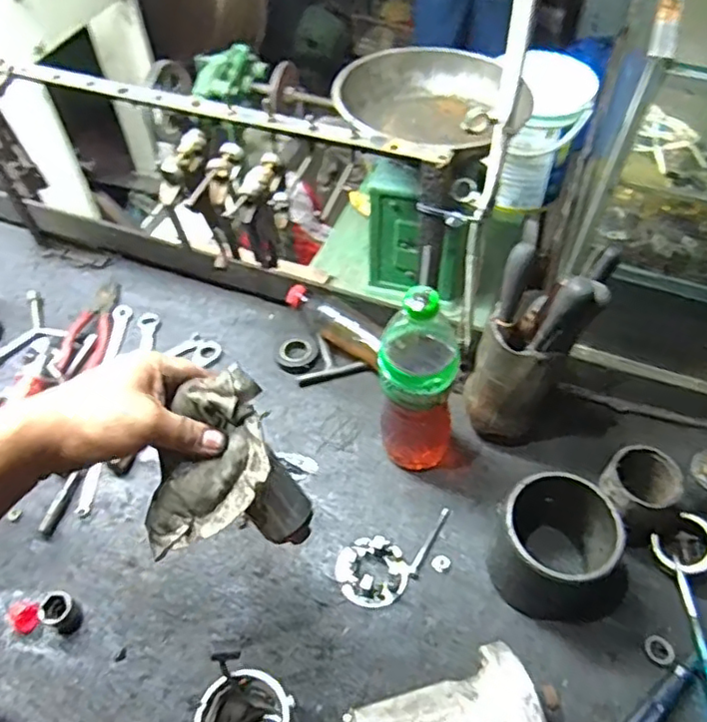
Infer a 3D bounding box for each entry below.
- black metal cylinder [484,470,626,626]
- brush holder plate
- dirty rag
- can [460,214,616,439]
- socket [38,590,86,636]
[{"bbox_3d":[0.201,0.183,0.628,0.112,0.114,0.126,24,57,17],"label":"black metal cylinder"},{"bbox_3d":[0.022,0.224,0.660,0.072,0.031,0.069,0,53,0],"label":"brush holder plate"},{"bbox_3d":[-0.104,0.073,0.472,0.077,0.063,0.133,10,54,8],"label":"dirty rag"},{"bbox_3d":[0.189,-0.012,0.674,0.095,0.258,0.096,24,57,17],"label":"can"},{"bbox_3d":[-0.308,0.263,0.651,0.037,0.037,0.033,17,55,12],"label":"socket"}]

